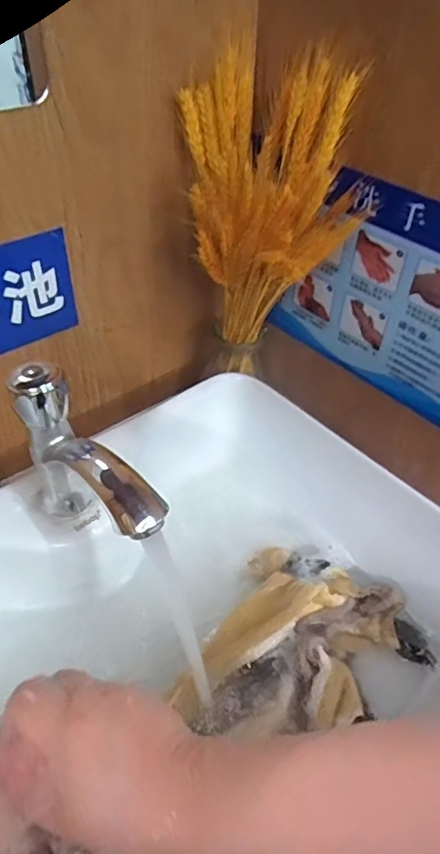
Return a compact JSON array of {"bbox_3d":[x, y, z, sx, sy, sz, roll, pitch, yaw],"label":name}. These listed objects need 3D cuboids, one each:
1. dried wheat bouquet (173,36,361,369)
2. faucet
[{"bbox_3d":[0.034,-0.168,0.501,0.133,0.270,0.153,0,44,-5],"label":"dried wheat bouquet"},{"bbox_3d":[-0.090,0.040,0.377,0.032,0.127,0.137,-32,54,-32],"label":"faucet"}]

